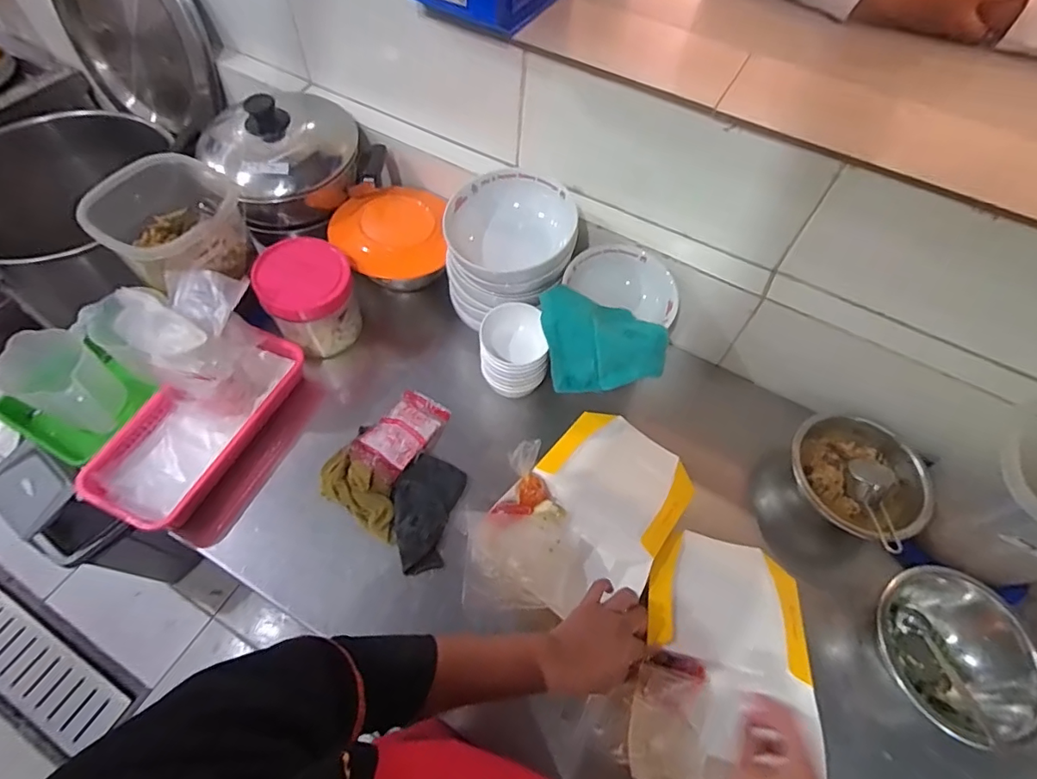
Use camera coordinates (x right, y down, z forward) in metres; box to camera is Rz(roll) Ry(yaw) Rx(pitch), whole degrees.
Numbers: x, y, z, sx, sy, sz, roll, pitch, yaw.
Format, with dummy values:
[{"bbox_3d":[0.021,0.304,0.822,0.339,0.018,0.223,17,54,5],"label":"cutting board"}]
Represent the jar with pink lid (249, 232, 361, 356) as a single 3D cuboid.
[{"bbox_3d":[-0.292,-0.133,0.728,0.118,0.143,0.116,1,59,-2],"label":"jar with pink lid"}]

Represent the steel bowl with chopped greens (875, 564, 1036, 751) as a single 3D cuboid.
[{"bbox_3d":[0.465,0.281,0.552,0.130,0.101,0.158,-3,60,-5],"label":"steel bowl with chopped greens"}]

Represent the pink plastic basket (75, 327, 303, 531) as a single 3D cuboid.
[{"bbox_3d":[-0.409,0.040,0.668,0.132,0.049,0.277,23,61,10],"label":"pink plastic basket"}]

